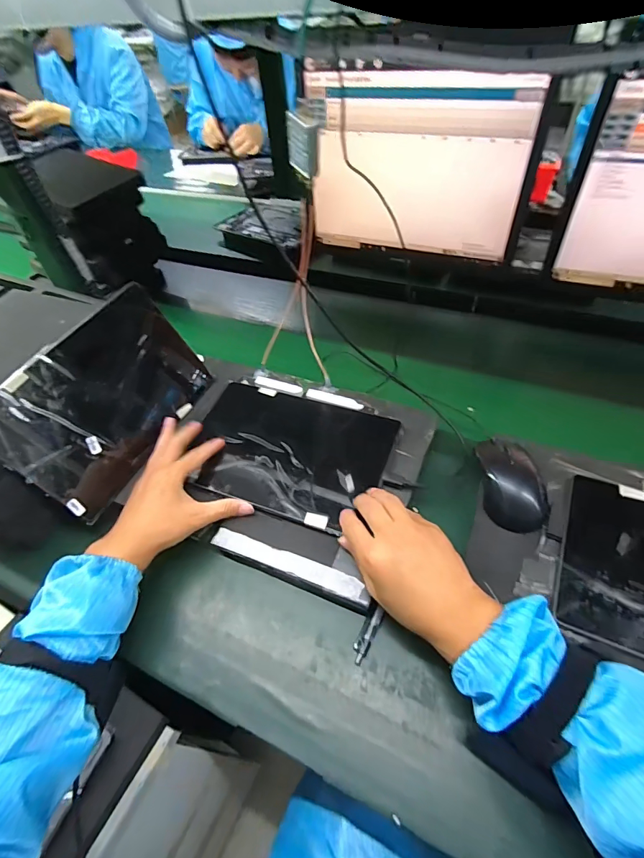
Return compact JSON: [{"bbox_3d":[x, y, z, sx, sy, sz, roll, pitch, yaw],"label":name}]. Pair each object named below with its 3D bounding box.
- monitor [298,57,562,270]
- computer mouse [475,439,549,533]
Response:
[{"bbox_3d":[0.142,-0.404,0.671,0.360,0.274,0.052,15,53,18],"label":"monitor"},{"bbox_3d":[0.210,0.058,0.462,0.057,0.035,0.103,-2,50,5],"label":"computer mouse"}]

